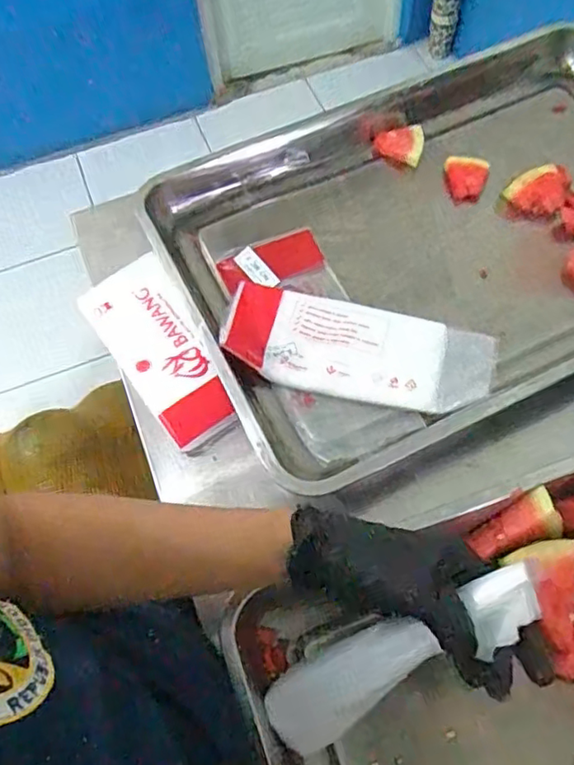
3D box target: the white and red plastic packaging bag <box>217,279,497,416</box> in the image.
[{"bbox_3d":[0.068,-0.036,0.592,0.261,0.035,0.108,11,65,9],"label":"white and red plastic packaging bag"}]

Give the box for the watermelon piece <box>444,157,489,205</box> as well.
[{"bbox_3d":[0.202,-0.234,0.699,0.047,0.025,0.049,17,66,11],"label":"watermelon piece"}]

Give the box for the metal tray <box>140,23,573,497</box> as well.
[{"bbox_3d":[0.202,-0.178,0.643,0.639,0.047,0.413,-25,65,-9],"label":"metal tray"}]

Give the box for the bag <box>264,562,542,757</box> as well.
[{"bbox_3d":[0.068,0.178,0.387,0.207,0.024,0.050,-41,62,25],"label":"bag"}]

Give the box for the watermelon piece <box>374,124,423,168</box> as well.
[{"bbox_3d":[0.136,-0.293,0.741,0.056,0.015,0.064,8,64,7],"label":"watermelon piece"}]

